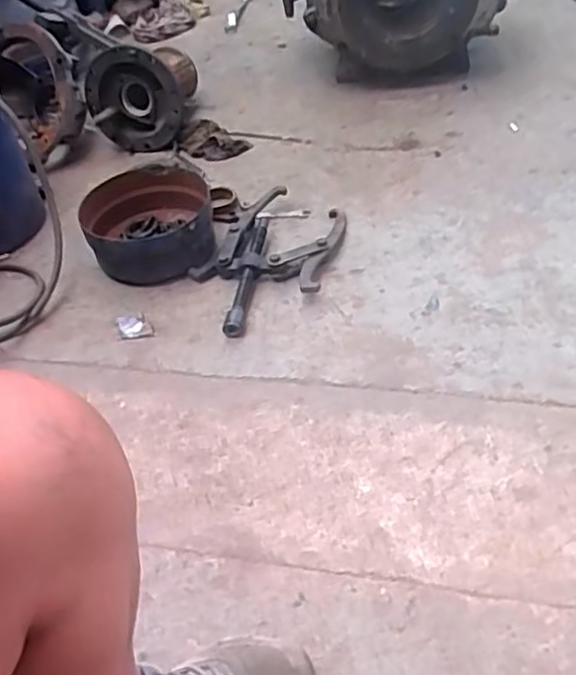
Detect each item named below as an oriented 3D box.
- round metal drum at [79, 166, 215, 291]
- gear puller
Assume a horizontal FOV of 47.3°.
[{"bbox_3d":[-0.277,-0.222,1.312,0.253,0.105,0.258,-13,45,-5],"label":"round metal drum"},{"bbox_3d":[-0.044,-0.158,1.290,0.264,0.038,0.412,13,49,20],"label":"gear puller"}]

